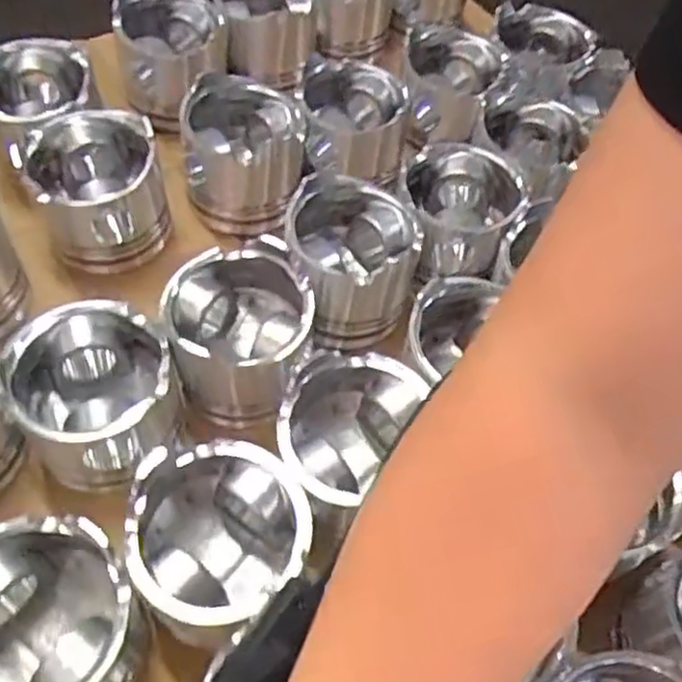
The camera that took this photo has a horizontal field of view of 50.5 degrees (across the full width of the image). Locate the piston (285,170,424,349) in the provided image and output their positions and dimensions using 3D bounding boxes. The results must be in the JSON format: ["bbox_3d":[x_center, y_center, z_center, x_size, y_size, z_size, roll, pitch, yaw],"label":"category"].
[{"bbox_3d":[0.008,-0.058,0.509,0.090,0.075,0.100,-12,57,-13],"label":"piston"}]

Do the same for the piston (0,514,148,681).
[{"bbox_3d":[-0.145,0.143,0.355,0.090,0.085,0.097,-23,60,-19],"label":"piston"}]

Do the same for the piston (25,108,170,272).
[{"bbox_3d":[-0.175,-0.109,0.532,0.085,0.078,0.095,-12,57,-13],"label":"piston"}]

